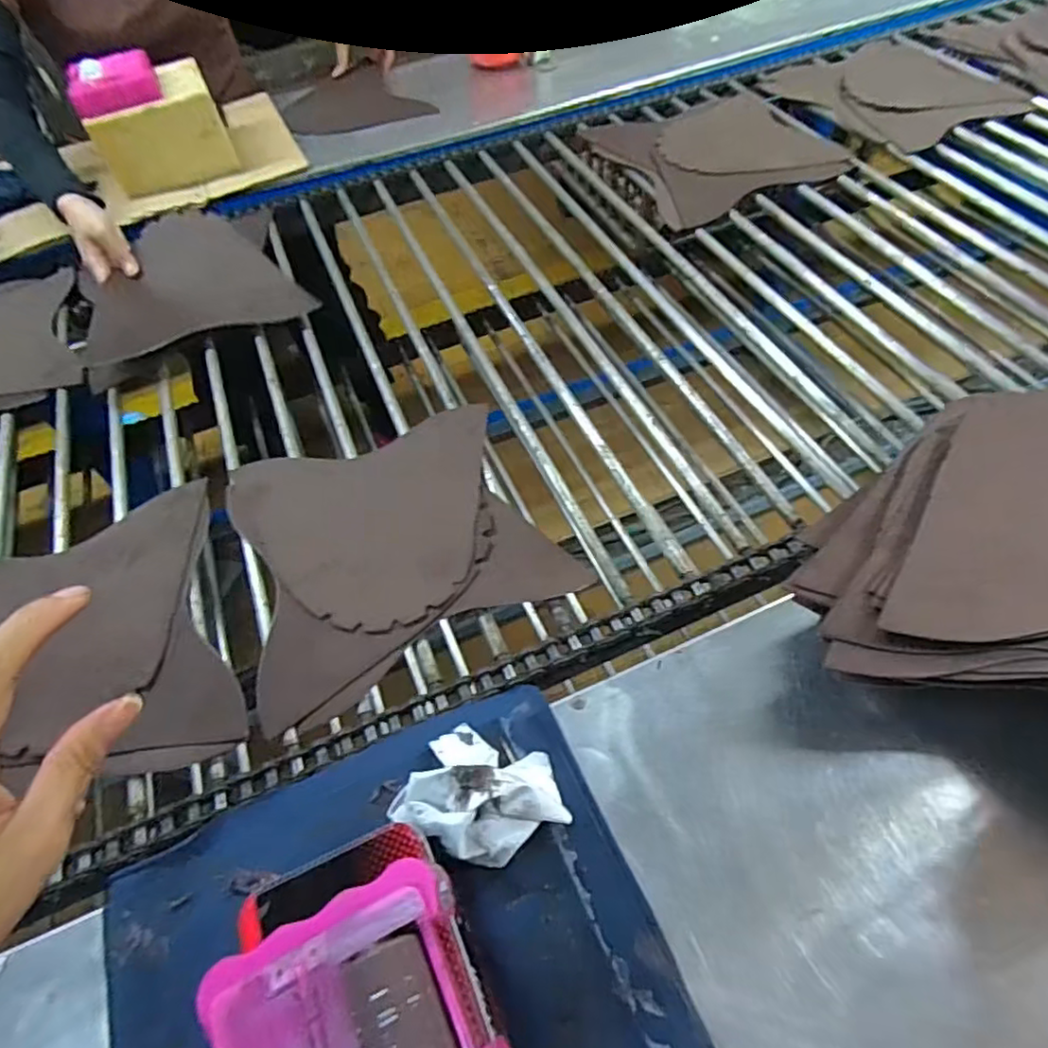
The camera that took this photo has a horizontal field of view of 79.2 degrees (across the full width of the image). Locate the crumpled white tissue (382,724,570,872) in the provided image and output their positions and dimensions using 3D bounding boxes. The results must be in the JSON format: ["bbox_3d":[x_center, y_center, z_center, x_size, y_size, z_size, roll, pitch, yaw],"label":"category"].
[{"bbox_3d":[-0.023,0.174,0.410,0.103,0.054,0.079,13,56,14],"label":"crumpled white tissue"}]

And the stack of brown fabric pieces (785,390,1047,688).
[{"bbox_3d":[0.347,0.019,0.412,0.278,0.044,0.247,19,58,18],"label":"stack of brown fabric pieces"}]

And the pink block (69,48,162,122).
[{"bbox_3d":[-0.561,-0.600,0.867,0.113,0.045,0.054,-25,56,-13],"label":"pink block"}]

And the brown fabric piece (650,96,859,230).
[{"bbox_3d":[0.282,-0.547,0.925,0.280,0.019,0.259,-23,55,-12],"label":"brown fabric piece"}]

